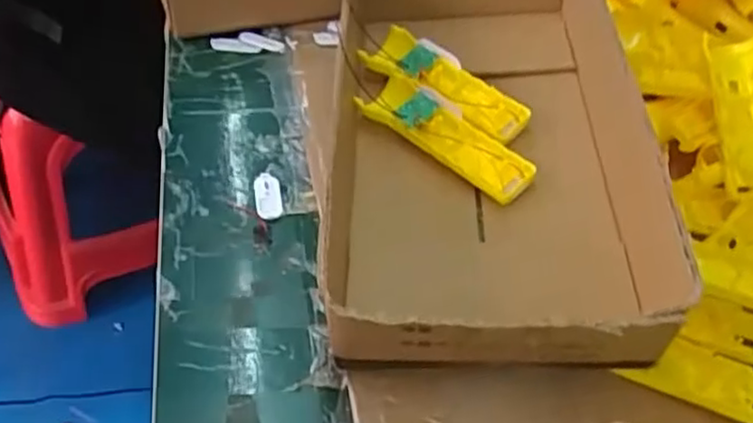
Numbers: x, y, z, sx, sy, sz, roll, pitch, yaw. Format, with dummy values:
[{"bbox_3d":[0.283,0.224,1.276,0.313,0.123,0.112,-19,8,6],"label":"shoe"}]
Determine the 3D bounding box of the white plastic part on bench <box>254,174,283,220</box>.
[{"bbox_3d":[-0.090,-0.014,0.578,0.022,0.005,0.051,-3,46,-13],"label":"white plastic part on bench"}]

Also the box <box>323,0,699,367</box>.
[{"bbox_3d":[0.079,-0.065,0.566,0.212,0.117,0.430,5,45,-5],"label":"box"}]

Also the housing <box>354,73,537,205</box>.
[{"bbox_3d":[0.058,-0.068,0.590,0.165,0.019,0.052,39,76,24],"label":"housing"}]

